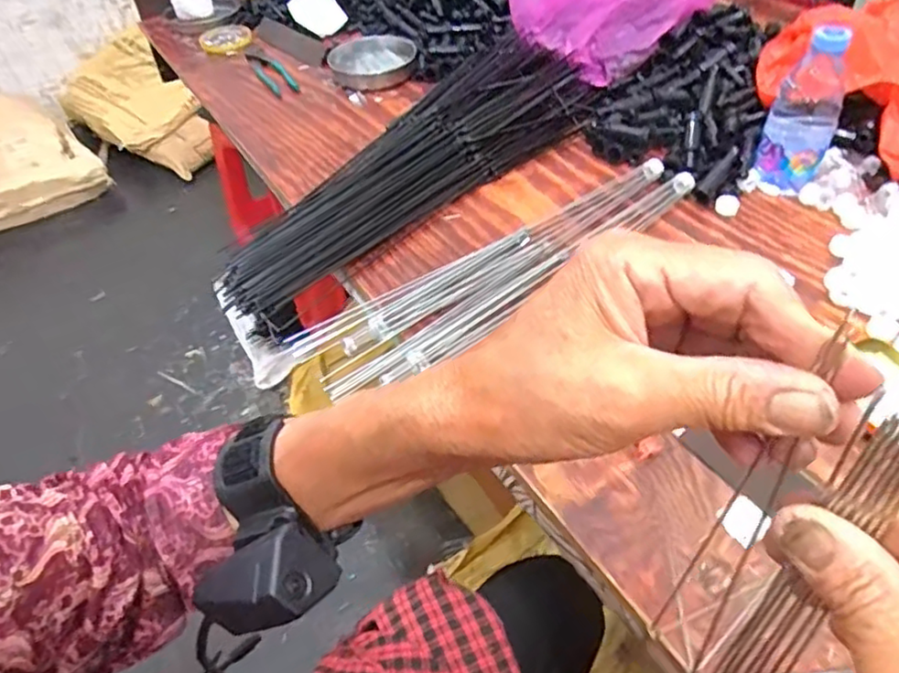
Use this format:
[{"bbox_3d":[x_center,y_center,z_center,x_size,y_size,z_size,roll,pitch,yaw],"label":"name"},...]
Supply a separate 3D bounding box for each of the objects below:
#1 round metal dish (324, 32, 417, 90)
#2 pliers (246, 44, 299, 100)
[{"bbox_3d":[-0.116,-0.423,0.978,0.131,0.027,0.154,-3,46,1],"label":"round metal dish"},{"bbox_3d":[-0.286,-0.418,0.992,0.042,0.018,0.187,-25,50,-19],"label":"pliers"}]

